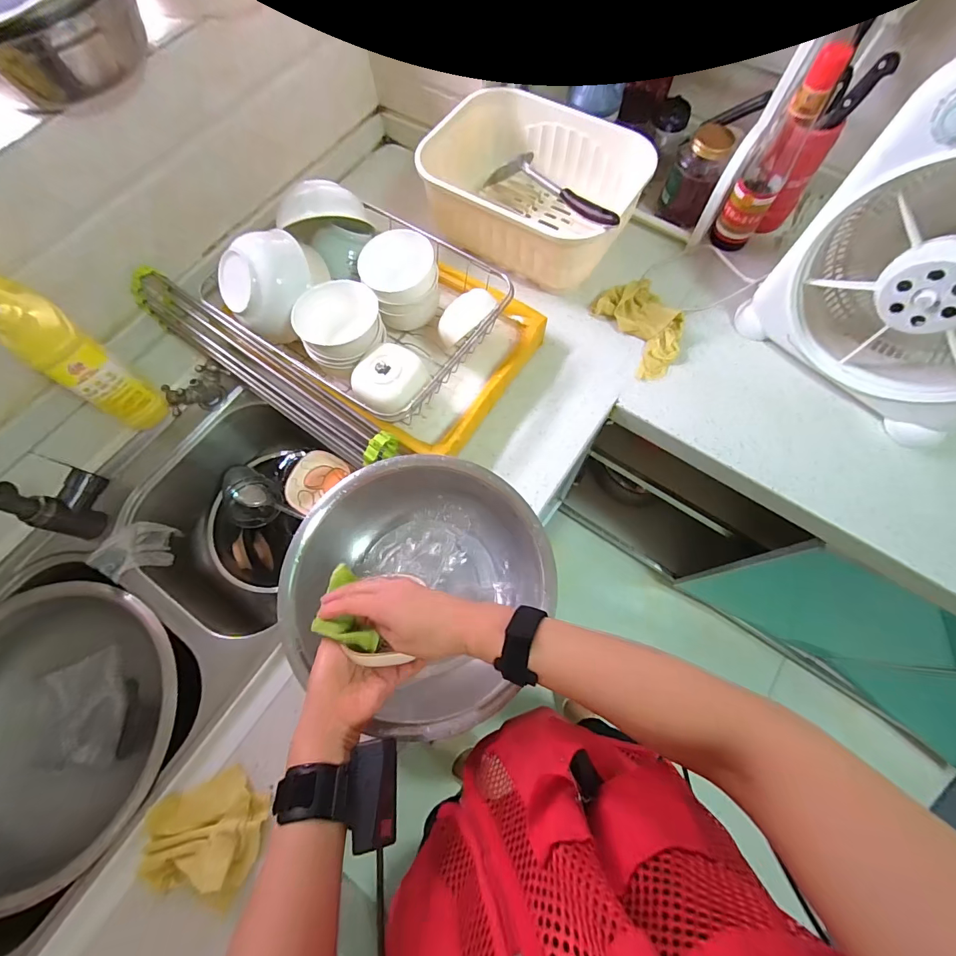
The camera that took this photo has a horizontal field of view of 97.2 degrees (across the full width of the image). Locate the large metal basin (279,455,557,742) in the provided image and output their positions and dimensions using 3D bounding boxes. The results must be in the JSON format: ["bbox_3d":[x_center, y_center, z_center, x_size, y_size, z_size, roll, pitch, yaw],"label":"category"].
[{"bbox_3d":[-0.066,0.128,0.506,0.299,0.077,0.300,-1,70,2],"label":"large metal basin"}]

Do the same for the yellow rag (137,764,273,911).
[{"bbox_3d":[-0.295,0.381,0.452,0.120,0.036,0.101,2,70,3],"label":"yellow rag"}]

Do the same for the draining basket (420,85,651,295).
[{"bbox_3d":[0.096,-0.470,0.702,0.306,0.147,0.251,32,74,13],"label":"draining basket"}]

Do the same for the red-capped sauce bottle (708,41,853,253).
[{"bbox_3d":[0.444,-0.473,0.633,0.063,0.262,0.053,35,75,13],"label":"red-capped sauce bottle"}]

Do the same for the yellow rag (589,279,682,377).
[{"bbox_3d":[0.263,-0.243,0.668,0.091,0.038,0.167,-24,71,-7],"label":"yellow rag"}]

